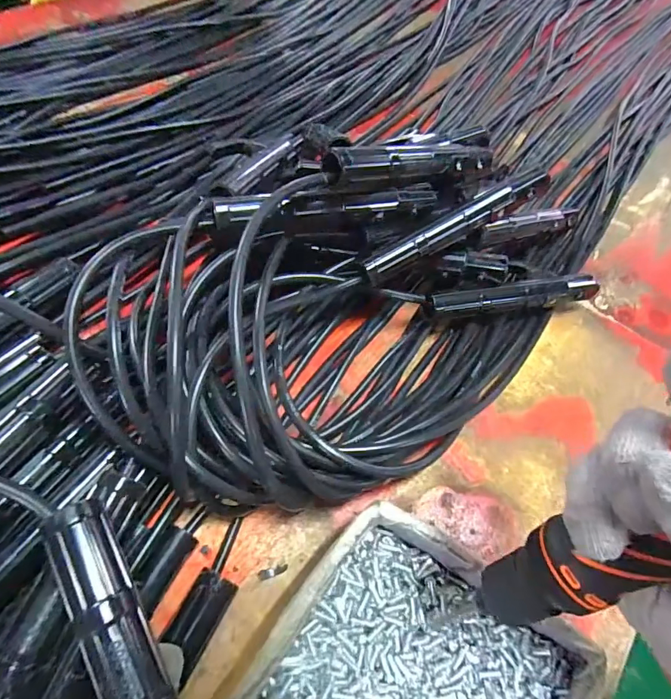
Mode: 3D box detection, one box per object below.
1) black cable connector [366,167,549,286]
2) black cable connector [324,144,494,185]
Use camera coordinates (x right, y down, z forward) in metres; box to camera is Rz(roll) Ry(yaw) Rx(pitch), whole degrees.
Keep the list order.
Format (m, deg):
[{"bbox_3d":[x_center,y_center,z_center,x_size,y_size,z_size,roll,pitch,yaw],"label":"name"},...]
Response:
[{"bbox_3d":[0.111,-0.114,0.393,0.186,0.018,0.023,-30,64,-3],"label":"black cable connector"},{"bbox_3d":[0.075,-0.167,0.376,0.193,0.027,0.023,-19,61,-32],"label":"black cable connector"}]

